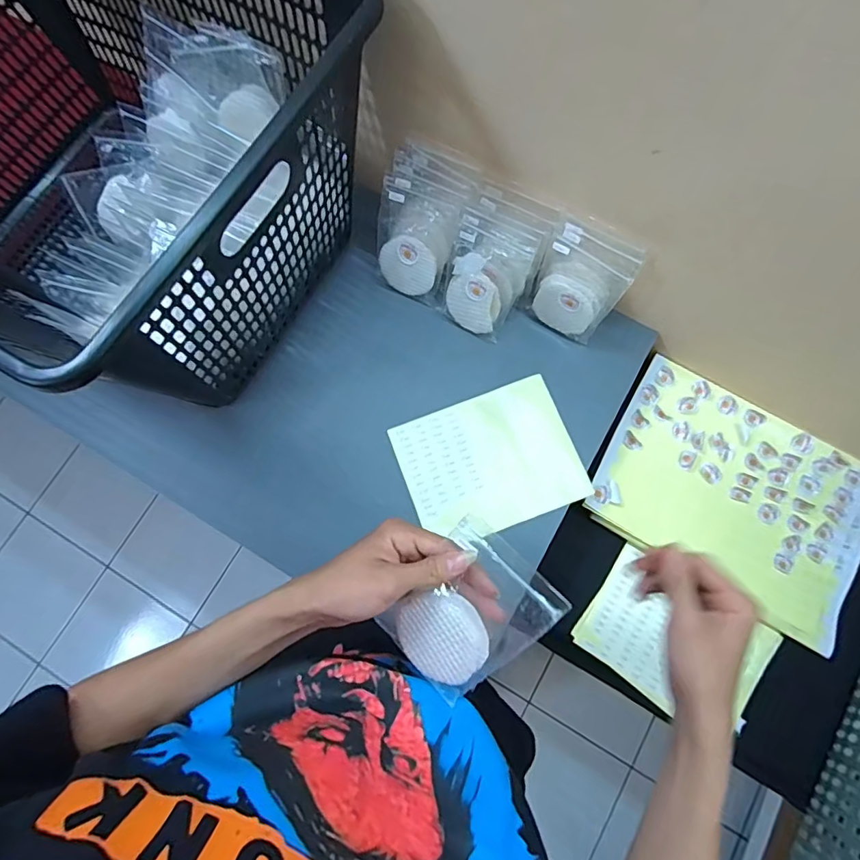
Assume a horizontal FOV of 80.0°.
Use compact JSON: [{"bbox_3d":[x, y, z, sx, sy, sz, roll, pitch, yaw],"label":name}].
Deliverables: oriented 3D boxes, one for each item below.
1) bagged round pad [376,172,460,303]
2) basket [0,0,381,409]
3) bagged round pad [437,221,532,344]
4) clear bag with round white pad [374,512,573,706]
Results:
[{"bbox_3d":[-0.022,-0.228,0.639,0.096,0.133,0.011,24,41,8],"label":"bagged round pad"},{"bbox_3d":[-0.372,-0.291,0.561,0.572,0.312,0.413,32,80,8],"label":"basket"},{"bbox_3d":[0.063,-0.177,0.628,0.087,0.128,0.023,22,42,2],"label":"bagged round pad"},{"bbox_3d":[0.026,0.147,0.407,0.096,0.012,0.143,44,112,13],"label":"clear bag with round white pad"}]

